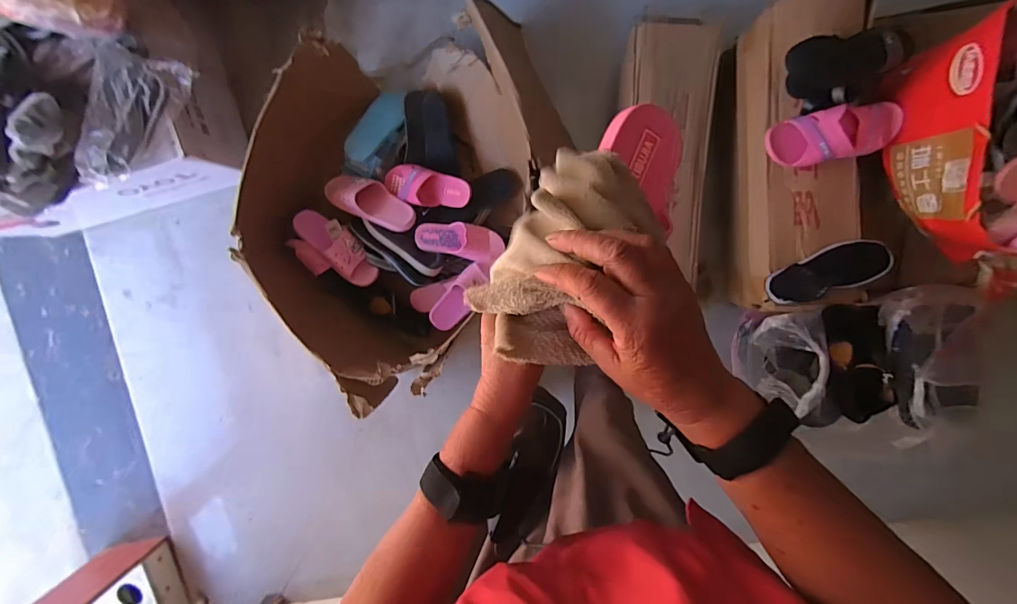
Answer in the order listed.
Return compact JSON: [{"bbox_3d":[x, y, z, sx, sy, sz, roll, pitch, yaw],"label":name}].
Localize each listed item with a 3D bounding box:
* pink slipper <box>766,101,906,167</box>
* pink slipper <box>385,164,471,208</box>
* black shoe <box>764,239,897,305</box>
[{"bbox_3d":[0.633,-0.320,0.820,0.258,0.080,0.092,-11,98,3],"label":"pink slipper"},{"bbox_3d":[-0.206,-0.289,1.106,0.214,0.050,0.090,16,98,-1],"label":"pink slipper"},{"bbox_3d":[0.674,-0.061,0.909,0.254,0.055,0.096,-19,97,4],"label":"black shoe"}]

